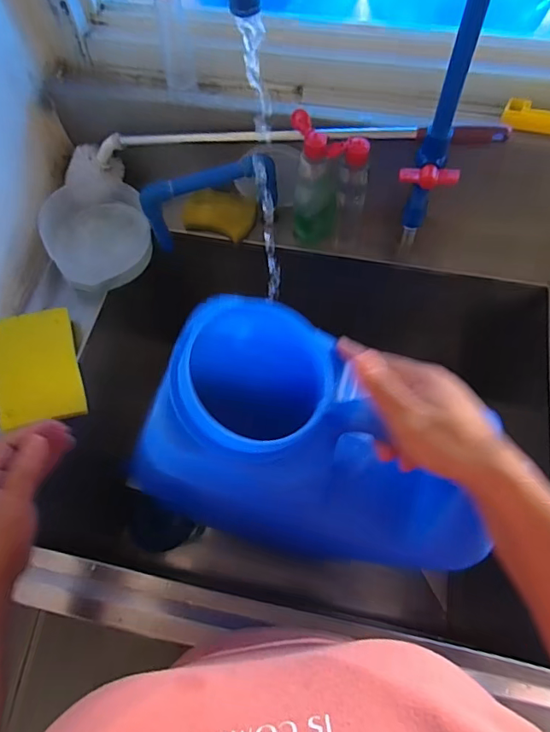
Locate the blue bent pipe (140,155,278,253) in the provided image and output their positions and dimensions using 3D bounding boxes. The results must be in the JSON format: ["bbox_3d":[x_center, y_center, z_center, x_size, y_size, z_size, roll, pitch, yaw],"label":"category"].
[{"bbox_3d":[-0.084,-0.226,0.651,0.183,0.101,0.028,-18,66,-6],"label":"blue bent pipe"}]

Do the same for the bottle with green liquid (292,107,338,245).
[{"bbox_3d":[0.053,-0.241,0.636,0.056,0.171,0.058,-2,65,1],"label":"bottle with green liquid"}]

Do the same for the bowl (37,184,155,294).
[{"bbox_3d":[-0.255,-0.191,0.693,0.149,0.056,0.151,-1,66,2],"label":"bowl"}]

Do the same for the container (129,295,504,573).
[{"bbox_3d":[0.037,0.085,0.458,0.343,0.160,0.176,27,68,-22],"label":"container"}]

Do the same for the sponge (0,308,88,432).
[{"bbox_3d":[-0.298,0.000,0.598,0.096,0.013,0.144,-11,76,-21],"label":"sponge"}]

